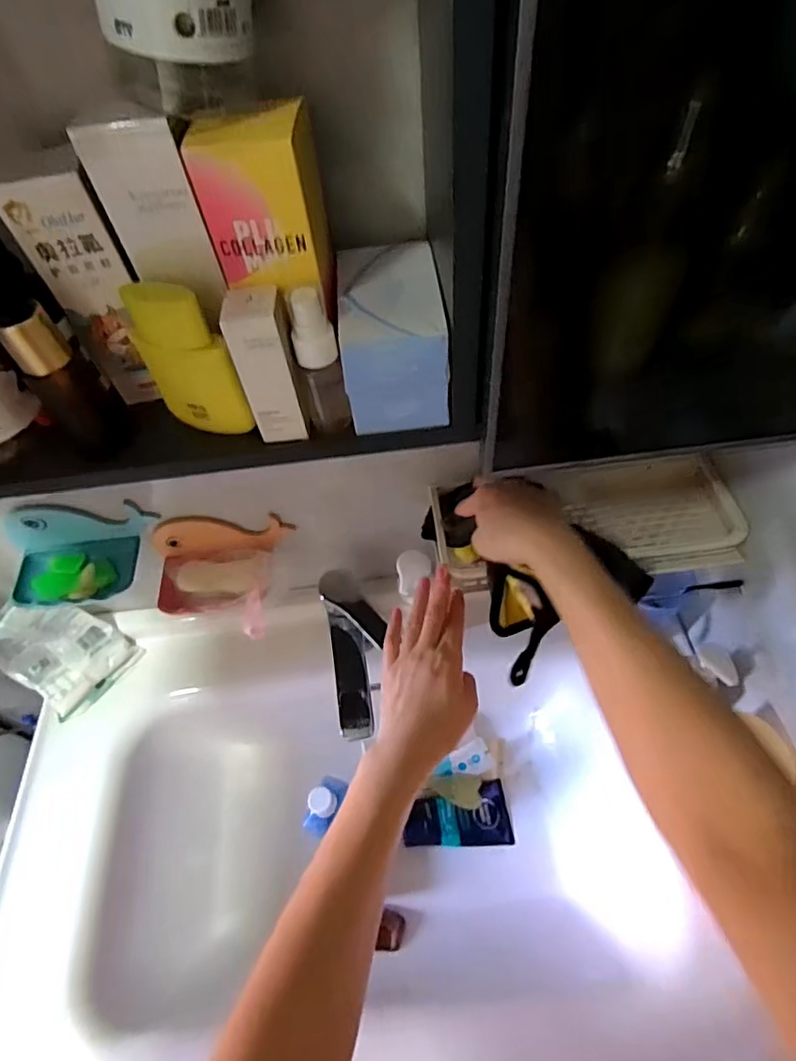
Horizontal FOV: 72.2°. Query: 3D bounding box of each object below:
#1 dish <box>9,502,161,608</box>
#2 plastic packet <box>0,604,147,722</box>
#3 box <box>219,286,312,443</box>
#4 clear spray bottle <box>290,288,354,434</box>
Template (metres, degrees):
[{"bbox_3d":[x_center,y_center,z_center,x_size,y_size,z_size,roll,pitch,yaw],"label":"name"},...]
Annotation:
[{"bbox_3d":[-0.330,0.024,0.566,0.154,0.068,0.078,-10,55,-3],"label":"dish"},{"bbox_3d":[-0.426,0.150,0.687,0.154,0.036,0.116,45,70,-13],"label":"plastic packet"},{"bbox_3d":[-0.075,-0.094,0.323,0.032,0.088,0.026,-11,55,-3],"label":"box"},{"bbox_3d":[-0.045,-0.092,0.325,0.024,0.095,0.024,-15,55,-6],"label":"clear spray bottle"}]

